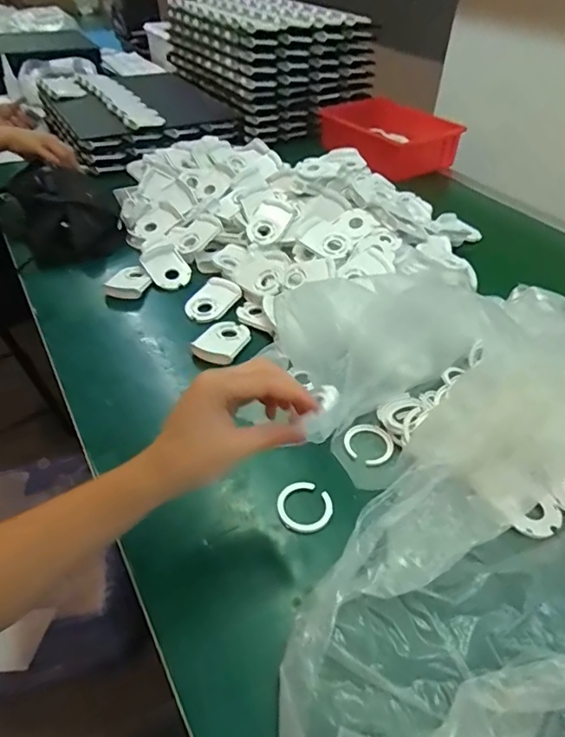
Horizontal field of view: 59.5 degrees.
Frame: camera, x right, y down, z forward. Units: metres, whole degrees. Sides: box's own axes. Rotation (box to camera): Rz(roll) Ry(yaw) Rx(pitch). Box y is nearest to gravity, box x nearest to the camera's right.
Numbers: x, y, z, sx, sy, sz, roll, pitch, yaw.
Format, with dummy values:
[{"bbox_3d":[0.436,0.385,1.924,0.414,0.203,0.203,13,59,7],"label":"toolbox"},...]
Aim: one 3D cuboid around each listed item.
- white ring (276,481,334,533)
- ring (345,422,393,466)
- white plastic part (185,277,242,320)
[{"bbox_3d":[0.021,0.131,0.468,0.050,0.008,0.050,1,42,-1],"label":"white ring"},{"bbox_3d":[0.092,0.081,0.530,0.050,0.007,0.053,1,42,-1],"label":"ring"},{"bbox_3d":[-0.099,-0.099,0.713,0.061,0.015,0.085,20,46,19],"label":"white plastic part"}]

